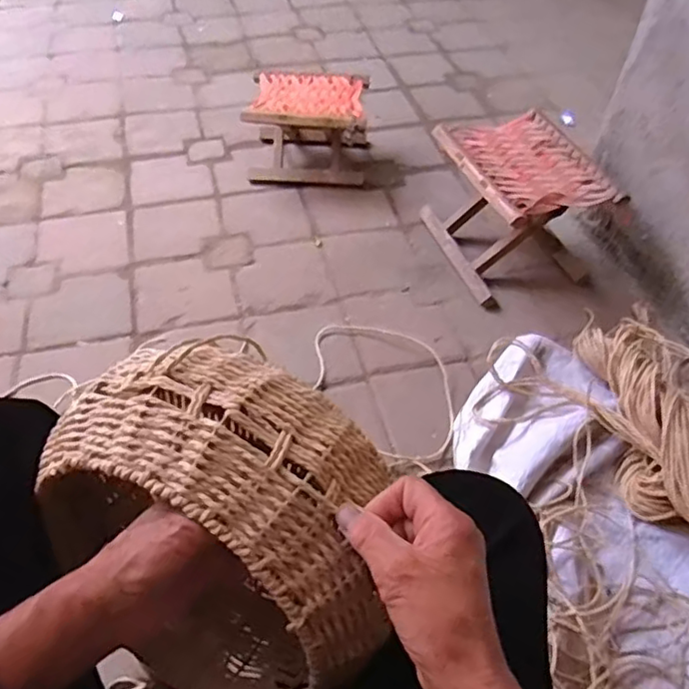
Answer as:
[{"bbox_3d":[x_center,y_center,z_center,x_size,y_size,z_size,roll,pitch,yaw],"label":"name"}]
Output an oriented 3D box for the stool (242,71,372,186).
[{"bbox_3d":[-0.085,-0.528,1.495,0.283,0.191,0.233,3,50,0],"label":"stool"}]

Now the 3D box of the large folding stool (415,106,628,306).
[{"bbox_3d":[0.350,-0.294,1.292,0.263,0.237,0.315,-18,53,-17],"label":"large folding stool"}]

